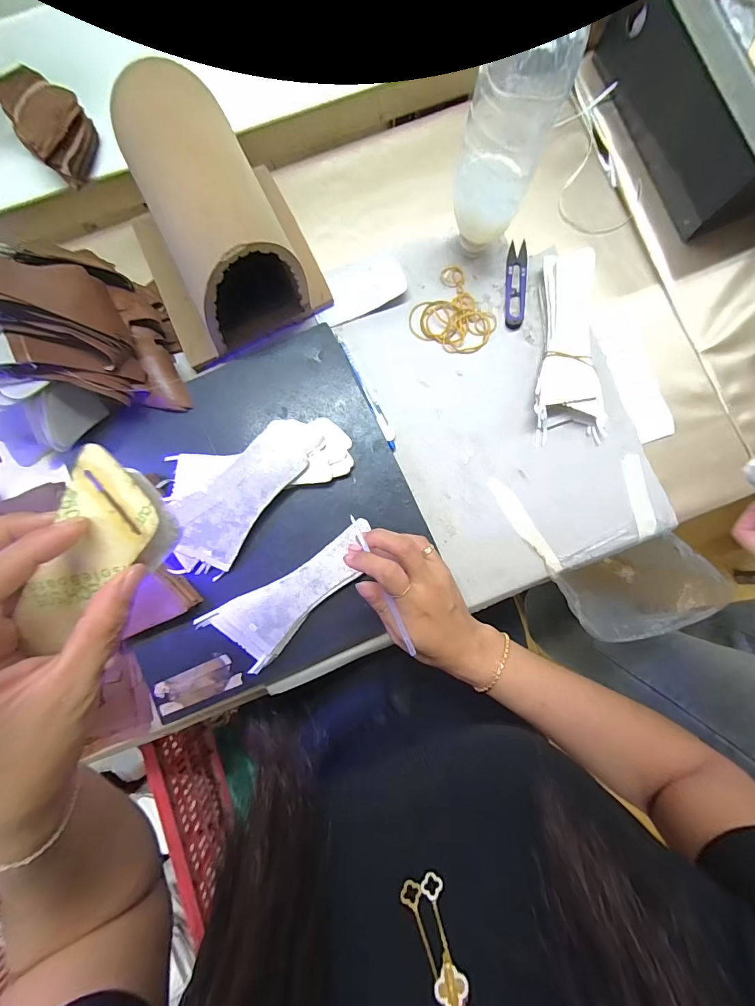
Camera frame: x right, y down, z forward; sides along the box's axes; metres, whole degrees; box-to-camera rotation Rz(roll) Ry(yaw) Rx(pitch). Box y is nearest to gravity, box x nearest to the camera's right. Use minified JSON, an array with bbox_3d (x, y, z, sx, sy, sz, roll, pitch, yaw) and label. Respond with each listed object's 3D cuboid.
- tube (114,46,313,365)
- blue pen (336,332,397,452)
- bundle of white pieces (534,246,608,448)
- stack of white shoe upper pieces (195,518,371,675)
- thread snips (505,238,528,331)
[{"bbox_3d":[-0.153,-0.266,0.362,0.109,0.119,0.180,-30,86,-2],"label":"tube"},{"bbox_3d":[-0.012,-0.120,0.418,0.011,0.009,0.136,-27,84,-6],"label":"blue pen"},{"bbox_3d":[0.195,-0.162,0.410,0.074,0.028,0.191,-2,82,-3],"label":"bundle of white pieces"},{"bbox_3d":[-0.075,0.083,0.374,0.173,0.007,0.066,-38,85,-3],"label":"stack of white shoe upper pieces"},{"bbox_3d":[0.152,-0.238,0.431,0.022,0.006,0.099,6,82,-2],"label":"thread snips"}]

